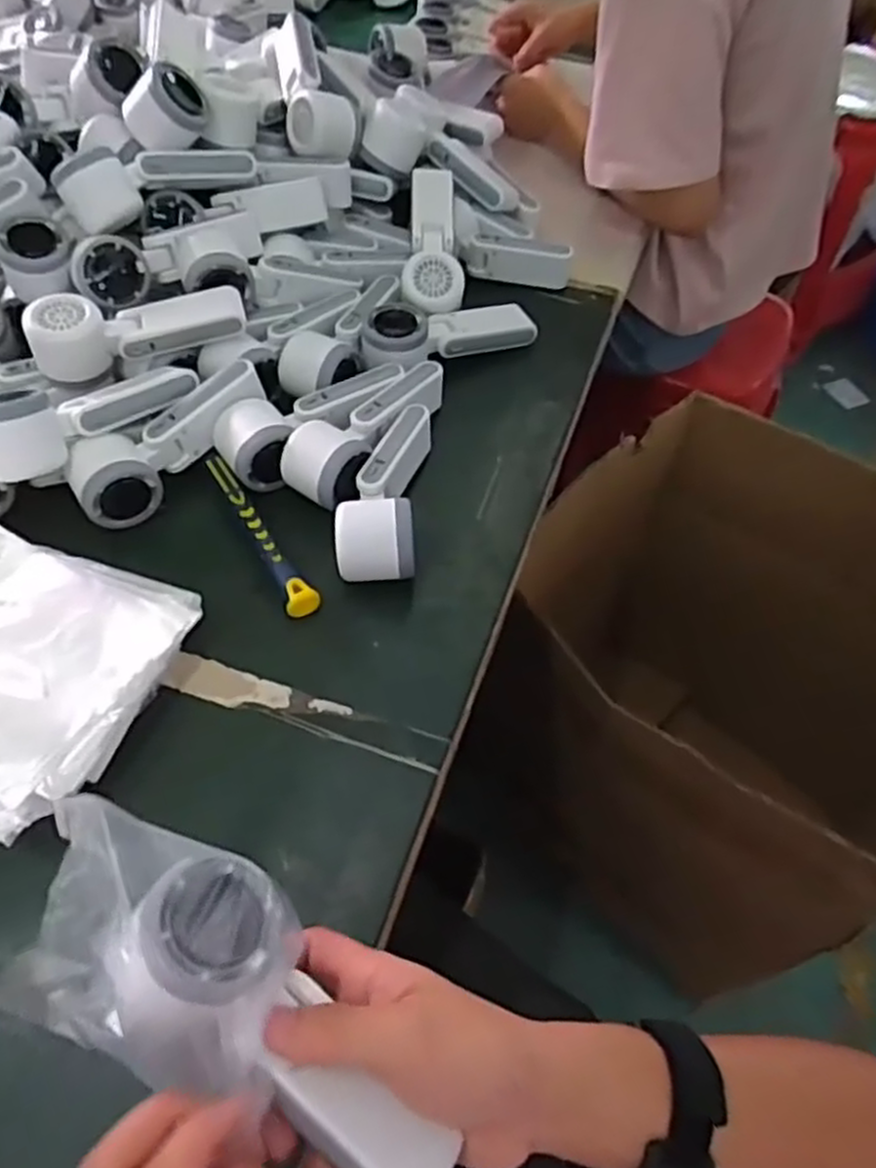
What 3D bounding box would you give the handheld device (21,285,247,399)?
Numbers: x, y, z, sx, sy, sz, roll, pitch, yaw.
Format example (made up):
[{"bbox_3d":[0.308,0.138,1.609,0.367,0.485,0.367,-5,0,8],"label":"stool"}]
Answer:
[{"bbox_3d":[-0.242,-0.205,0.624,0.170,0.063,0.047,-16,60,-12],"label":"handheld device"}]

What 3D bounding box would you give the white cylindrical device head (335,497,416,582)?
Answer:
[{"bbox_3d":[-0.045,-0.028,0.550,0.055,0.056,0.052,-2,58,-4],"label":"white cylindrical device head"}]

